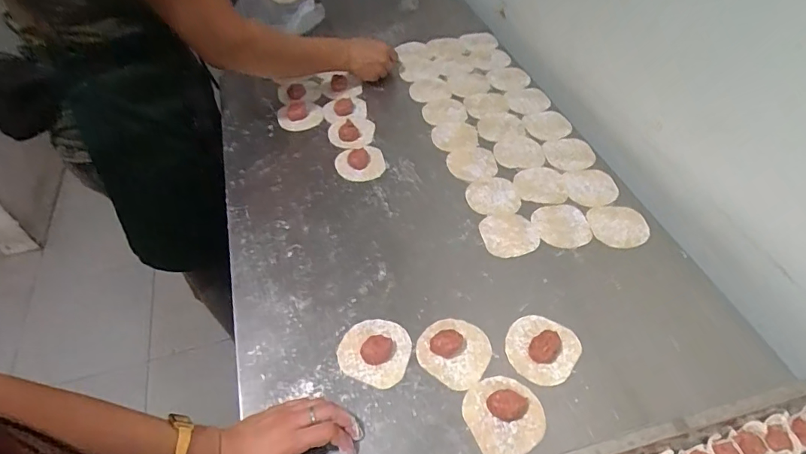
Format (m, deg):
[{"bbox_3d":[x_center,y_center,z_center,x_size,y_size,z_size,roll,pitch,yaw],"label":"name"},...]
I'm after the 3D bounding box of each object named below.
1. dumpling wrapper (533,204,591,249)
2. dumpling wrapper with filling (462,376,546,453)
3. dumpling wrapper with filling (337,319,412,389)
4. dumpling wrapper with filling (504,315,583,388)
[{"bbox_3d":[0.231,-0.002,0.685,0.075,0.005,0.077,0,52,0],"label":"dumpling wrapper"},{"bbox_3d":[0.109,0.201,0.505,0.081,0.021,0.080,-1,48,1],"label":"dumpling wrapper with filling"},{"bbox_3d":[-0.032,0.141,0.556,0.084,0.017,0.077,-1,48,1],"label":"dumpling wrapper with filling"},{"bbox_3d":[0.164,0.143,0.554,0.078,0.022,0.081,-1,48,1],"label":"dumpling wrapper with filling"}]

